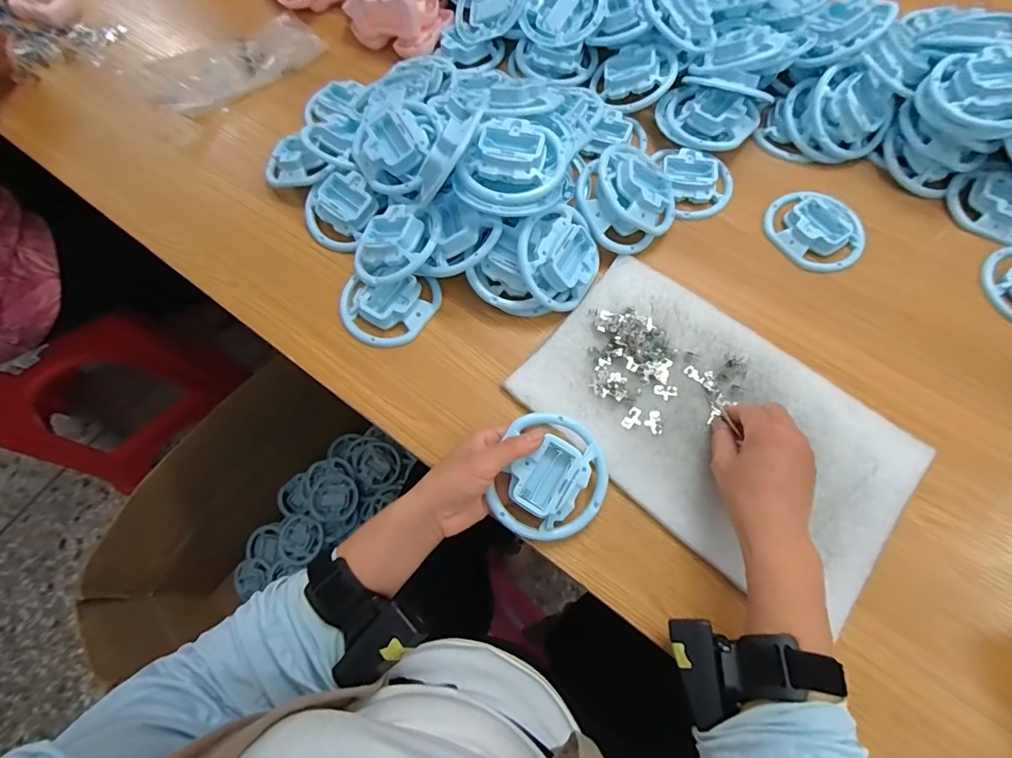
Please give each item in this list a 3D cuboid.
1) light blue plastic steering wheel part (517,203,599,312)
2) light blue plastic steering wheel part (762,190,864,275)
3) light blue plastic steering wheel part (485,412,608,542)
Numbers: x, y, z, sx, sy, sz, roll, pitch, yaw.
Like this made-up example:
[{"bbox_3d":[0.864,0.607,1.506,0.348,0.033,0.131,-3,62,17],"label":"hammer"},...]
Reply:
[{"bbox_3d":[0.054,-0.123,0.473,0.093,0.036,0.095,27,67,-32],"label":"light blue plastic steering wheel part"},{"bbox_3d":[0.338,-0.165,0.516,0.092,0.017,0.103,-35,73,-11],"label":"light blue plastic steering wheel part"},{"bbox_3d":[0.041,0.084,0.399,0.085,0.031,0.101,12,88,-14],"label":"light blue plastic steering wheel part"}]

